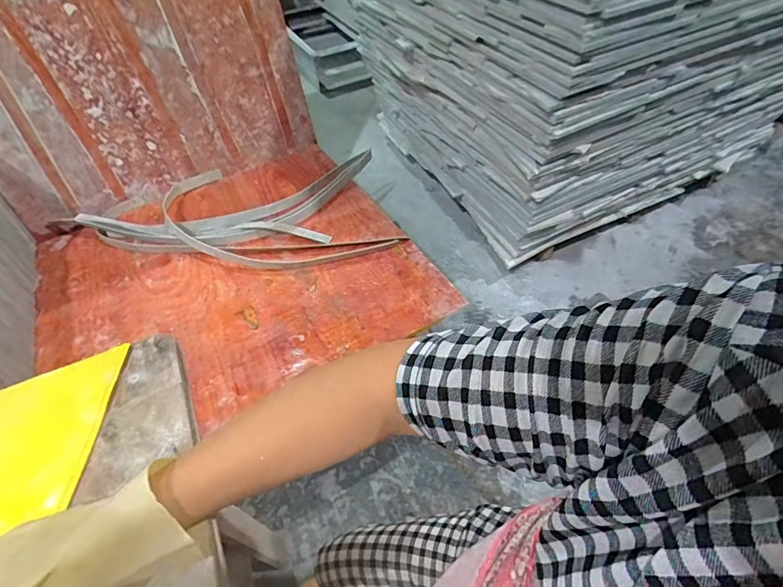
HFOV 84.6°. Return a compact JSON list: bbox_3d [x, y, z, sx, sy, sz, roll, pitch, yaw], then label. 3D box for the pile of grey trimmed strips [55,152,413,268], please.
[{"bbox_3d":[-0.511,-0.269,1.356,1.044,0.078,0.507,-2,48,2],"label":"pile of grey trimmed strips"}]

